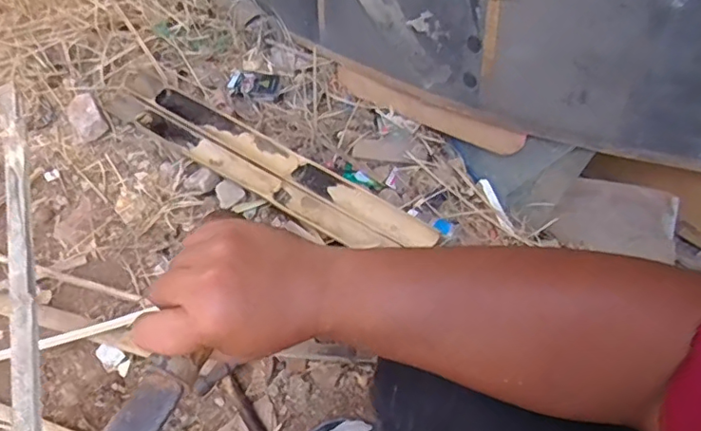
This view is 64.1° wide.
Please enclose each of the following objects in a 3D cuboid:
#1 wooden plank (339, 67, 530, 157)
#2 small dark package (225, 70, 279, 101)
[{"bbox_3d":[0.127,-0.203,1.027,0.412,0.068,0.024,29,60,34],"label":"wooden plank"},{"bbox_3d":[-0.201,-0.267,1.156,0.098,0.026,0.064,4,56,3],"label":"small dark package"}]

